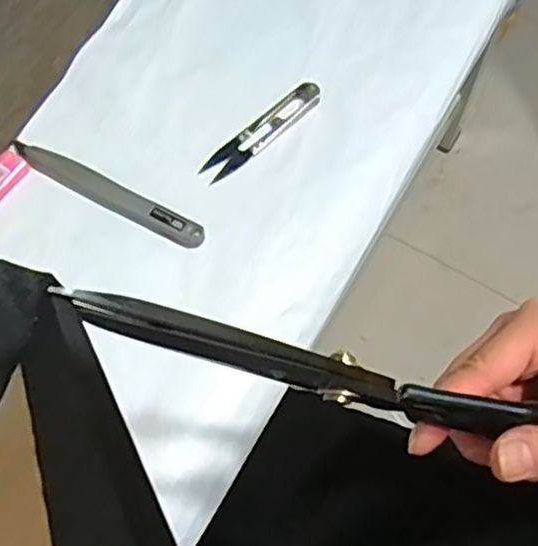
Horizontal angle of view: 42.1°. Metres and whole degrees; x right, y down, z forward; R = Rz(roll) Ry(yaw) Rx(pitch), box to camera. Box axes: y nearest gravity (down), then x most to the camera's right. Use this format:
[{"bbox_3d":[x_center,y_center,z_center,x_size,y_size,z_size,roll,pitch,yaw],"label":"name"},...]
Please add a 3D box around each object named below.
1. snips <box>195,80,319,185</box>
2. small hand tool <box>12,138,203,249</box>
[{"bbox_3d":[-0.004,-0.100,0.488,0.101,0.010,0.019,-39,72,-16],"label":"snips"},{"bbox_3d":[-0.110,-0.056,0.470,0.150,0.012,0.020,26,69,11],"label":"small hand tool"}]

